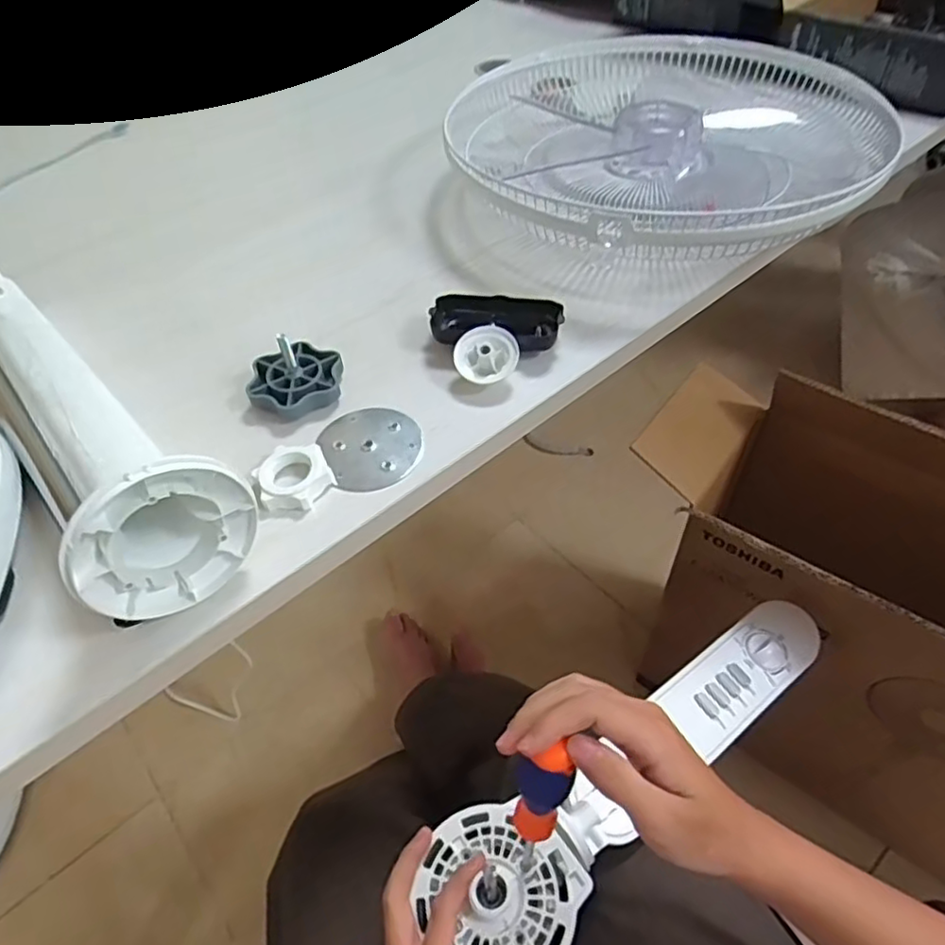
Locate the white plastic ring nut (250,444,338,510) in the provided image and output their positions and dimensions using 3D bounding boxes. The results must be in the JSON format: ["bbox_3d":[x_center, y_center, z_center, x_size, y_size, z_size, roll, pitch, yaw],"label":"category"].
[{"bbox_3d":[-0.128,0.004,0.466,0.051,0.015,0.052,-2,50,2],"label":"white plastic ring nut"}]

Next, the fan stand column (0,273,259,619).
[{"bbox_3d":[-0.309,-0.048,0.461,0.381,0.100,0.101,34,60,28],"label":"fan stand column"}]

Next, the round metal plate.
[{"bbox_3d":[-0.075,-0.022,0.489,0.073,0.004,0.081,-23,52,-15],"label":"round metal plate"}]

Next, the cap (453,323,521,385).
[{"bbox_3d":[0.011,-0.096,0.522,0.051,0.012,0.046,-17,87,5],"label":"cap"}]

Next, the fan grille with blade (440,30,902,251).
[{"bbox_3d":[0.196,-0.353,0.698,0.415,0.083,0.448,-2,50,2],"label":"fan grille with blade"}]

